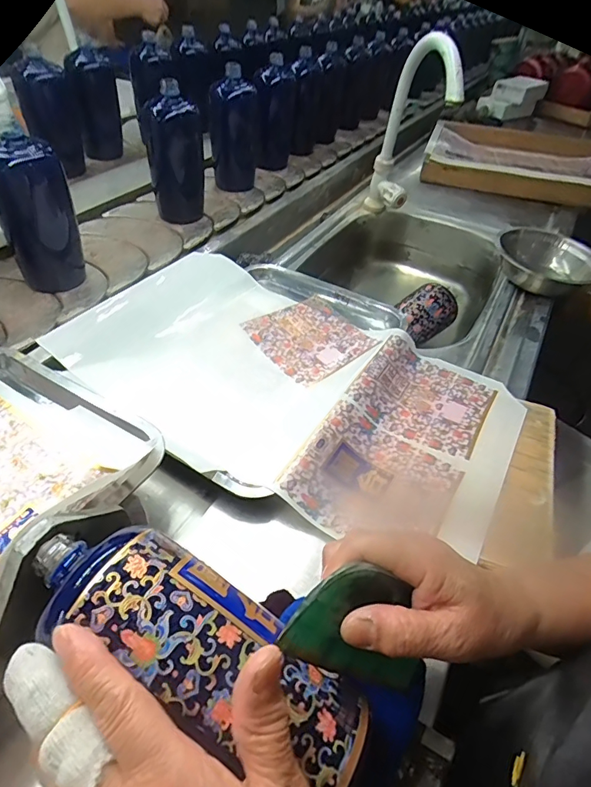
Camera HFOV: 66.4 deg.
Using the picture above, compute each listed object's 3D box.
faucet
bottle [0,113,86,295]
[{"bbox_3d":[0.186,-0.424,0.765,0.058,0.314,0.105,-1,72,-9],"label":"faucet"},{"bbox_3d":[-0.310,-0.216,0.547,0.059,0.171,0.077,20,48,11],"label":"bottle"}]

